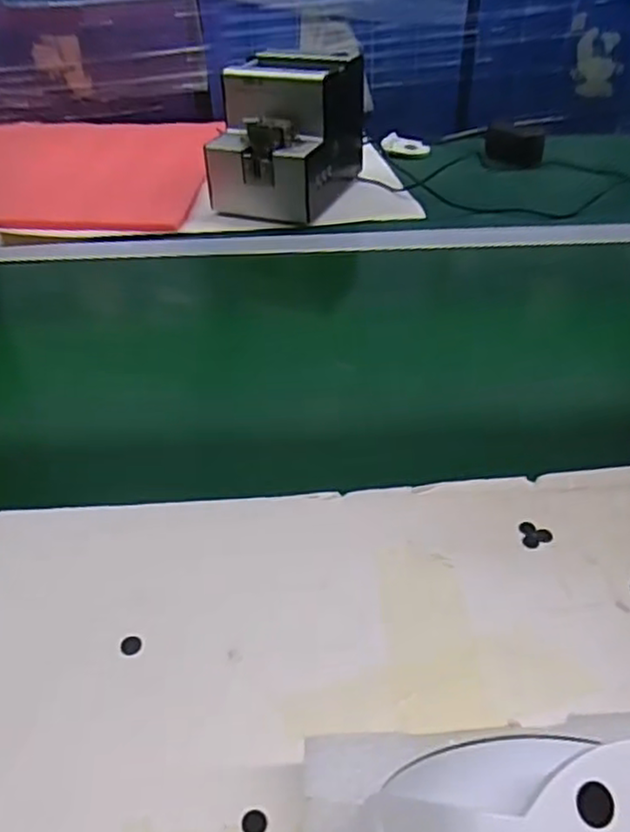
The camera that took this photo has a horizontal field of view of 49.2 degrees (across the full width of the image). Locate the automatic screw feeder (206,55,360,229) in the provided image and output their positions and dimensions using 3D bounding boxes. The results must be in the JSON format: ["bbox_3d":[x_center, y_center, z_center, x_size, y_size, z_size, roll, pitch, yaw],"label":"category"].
[{"bbox_3d":[-0.031,-0.332,0.809,0.121,0.144,0.184,13,40,18],"label":"automatic screw feeder"}]

